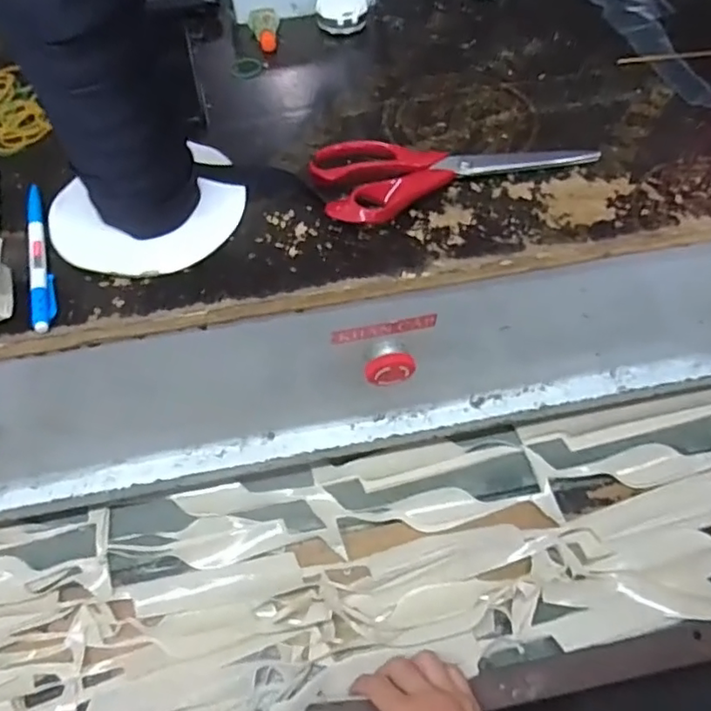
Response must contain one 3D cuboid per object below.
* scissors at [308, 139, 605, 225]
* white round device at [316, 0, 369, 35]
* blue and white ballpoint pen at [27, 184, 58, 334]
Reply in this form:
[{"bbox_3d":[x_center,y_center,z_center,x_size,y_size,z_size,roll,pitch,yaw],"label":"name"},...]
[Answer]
[{"bbox_3d":[0.069,-0.144,0.437,0.200,0.021,0.069,-20,61,-11],"label":"scissors"},{"bbox_3d":[-0.012,-0.317,0.554,0.045,0.023,0.040,-2,59,0],"label":"white round device"},{"bbox_3d":[-0.214,-0.070,0.406,0.013,0.008,0.133,-18,61,-9],"label":"blue and white ballpoint pen"}]

